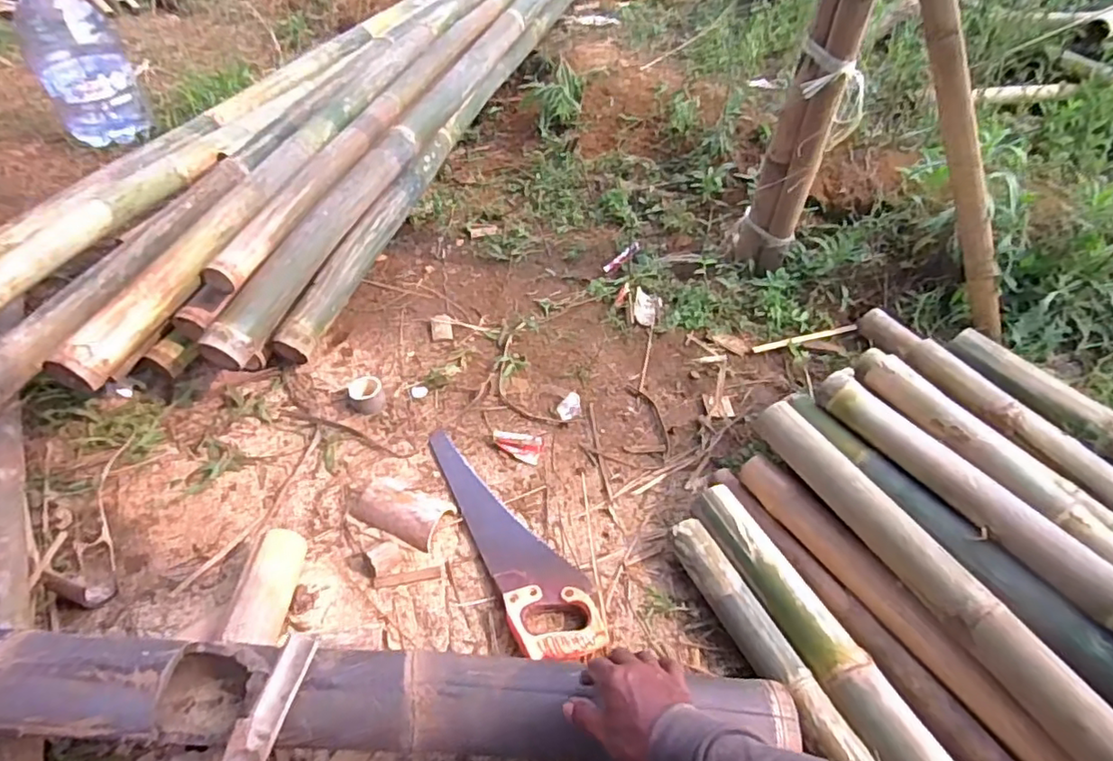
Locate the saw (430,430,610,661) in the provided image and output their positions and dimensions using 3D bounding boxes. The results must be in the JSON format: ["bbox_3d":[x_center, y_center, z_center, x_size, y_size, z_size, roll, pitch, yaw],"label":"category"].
[{"bbox_3d":[-0.079,0.215,0.906,0.118,0.034,0.460,-21,48,-20],"label":"saw"}]

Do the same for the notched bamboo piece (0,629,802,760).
[{"bbox_3d":[-0.199,0.348,0.641,0.902,0.079,0.098,4,44,-2],"label":"notched bamboo piece"}]

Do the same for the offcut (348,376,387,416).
[{"bbox_3d":[-0.348,0.026,1.093,0.063,0.038,0.072,-17,47,-16],"label":"offcut"}]

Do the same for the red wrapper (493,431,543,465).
[{"bbox_3d":[-0.070,0.114,1.028,0.088,0.011,0.053,9,45,10],"label":"red wrapper"}]

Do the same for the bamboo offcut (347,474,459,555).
[{"bbox_3d":[-0.243,0.190,0.919,0.157,0.048,0.091,23,49,22],"label":"bamboo offcut"}]

